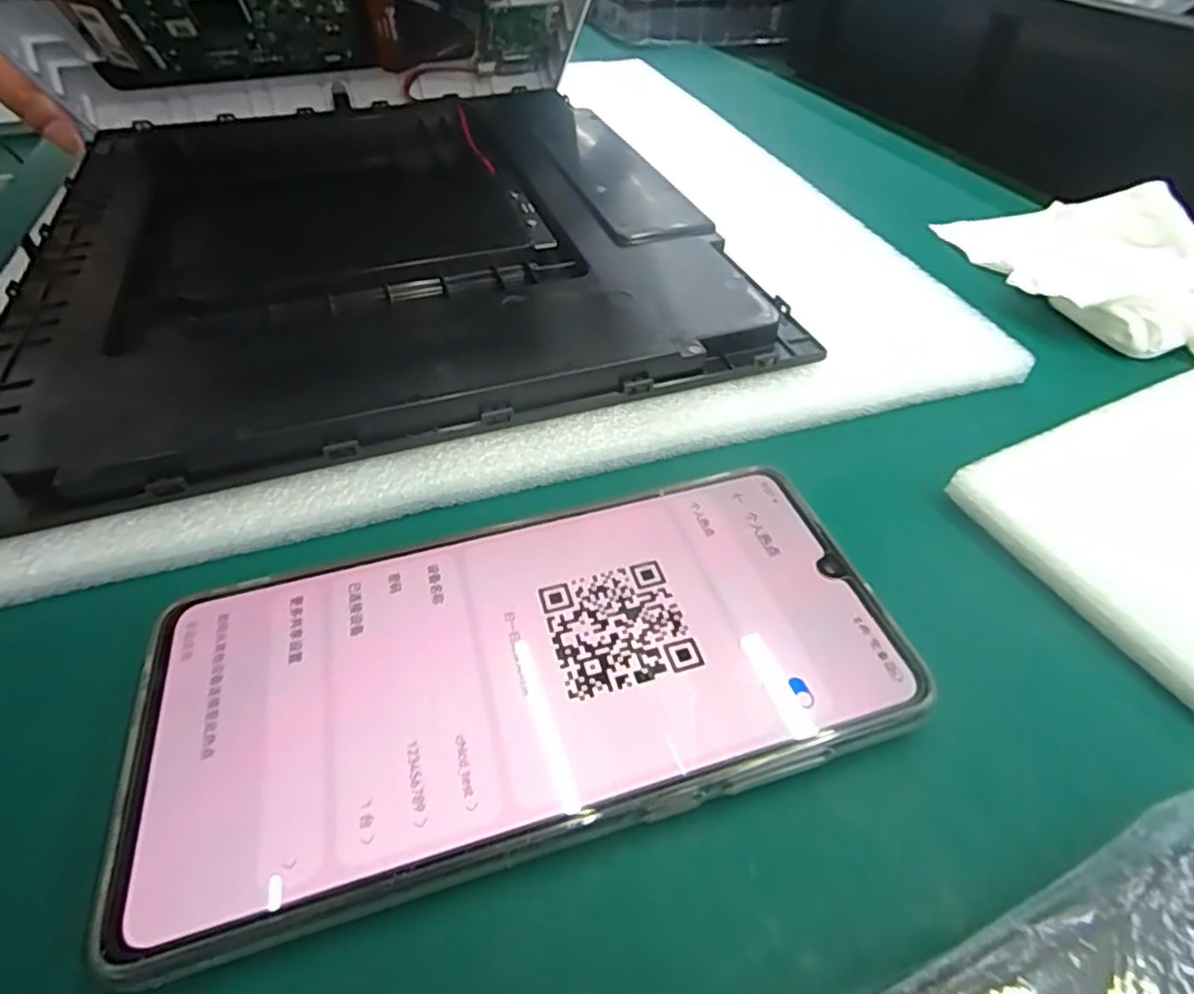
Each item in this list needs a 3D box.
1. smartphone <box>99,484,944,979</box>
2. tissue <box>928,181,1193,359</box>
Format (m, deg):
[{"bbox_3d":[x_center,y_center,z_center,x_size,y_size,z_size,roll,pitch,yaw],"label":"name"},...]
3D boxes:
[{"bbox_3d":[-0.014,0.034,0.133,0.148,0.010,0.069,-11,47,-12],"label":"smartphone"},{"bbox_3d":[0.176,-0.089,0.233,0.104,0.034,0.063,31,53,25],"label":"tissue"}]

